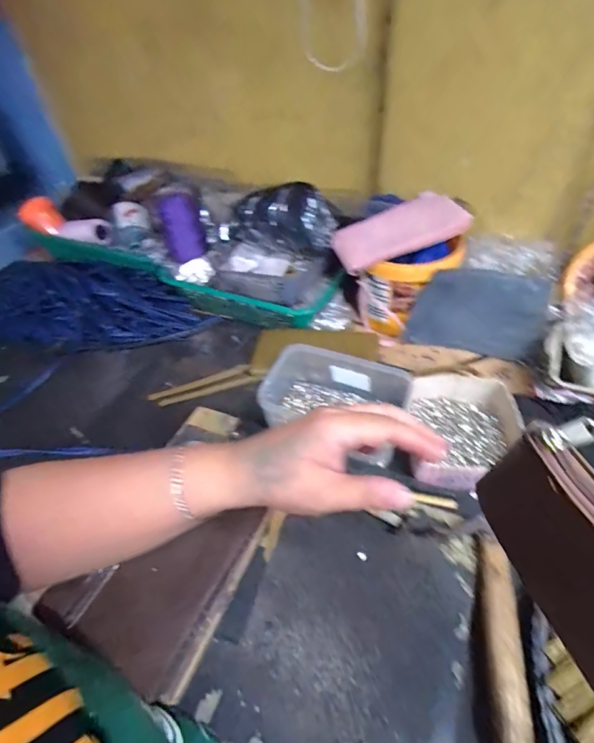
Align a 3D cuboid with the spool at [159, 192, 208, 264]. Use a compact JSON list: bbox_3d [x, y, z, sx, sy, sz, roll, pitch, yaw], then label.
[{"bbox_3d":[-0.242,-0.308,0.821,0.079,0.064,0.160,-19,65,-12],"label":"spool"}]

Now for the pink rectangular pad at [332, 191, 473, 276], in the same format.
[{"bbox_3d":[0.162,-0.232,0.660,0.203,0.029,0.110,-22,53,5],"label":"pink rectangular pad"}]

